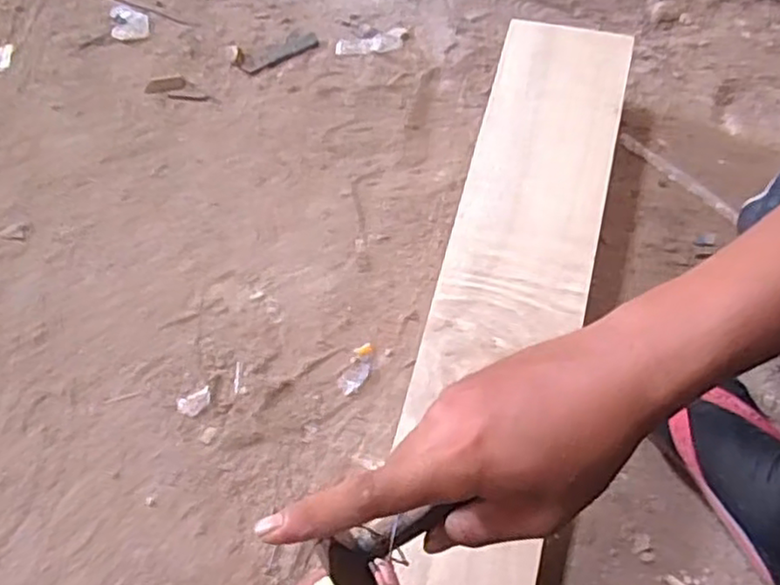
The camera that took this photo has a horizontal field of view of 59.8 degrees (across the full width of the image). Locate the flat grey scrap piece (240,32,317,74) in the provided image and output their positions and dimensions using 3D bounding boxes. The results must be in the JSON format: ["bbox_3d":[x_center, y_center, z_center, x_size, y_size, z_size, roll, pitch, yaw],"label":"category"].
[{"bbox_3d":[-0.144,-0.315,0.894,0.103,0.005,0.037,-29,65,-12],"label":"flat grey scrap piece"}]

